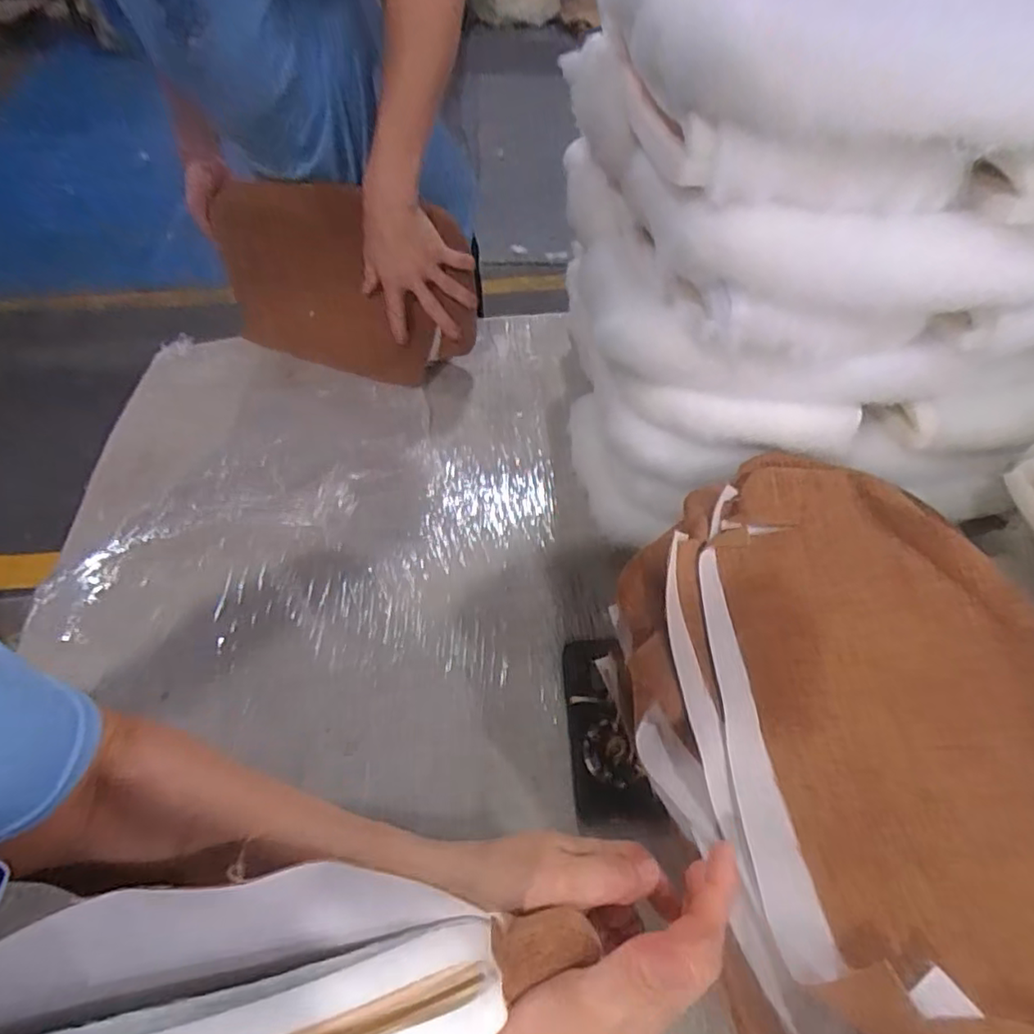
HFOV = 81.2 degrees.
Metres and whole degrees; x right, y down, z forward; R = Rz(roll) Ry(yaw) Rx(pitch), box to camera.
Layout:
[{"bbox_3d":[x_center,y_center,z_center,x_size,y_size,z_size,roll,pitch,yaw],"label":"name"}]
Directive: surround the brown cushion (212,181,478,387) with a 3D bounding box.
[{"bbox_3d":[-0.259,-0.331,0.872,0.426,0.266,0.045,20,46,15],"label":"brown cushion"}]

